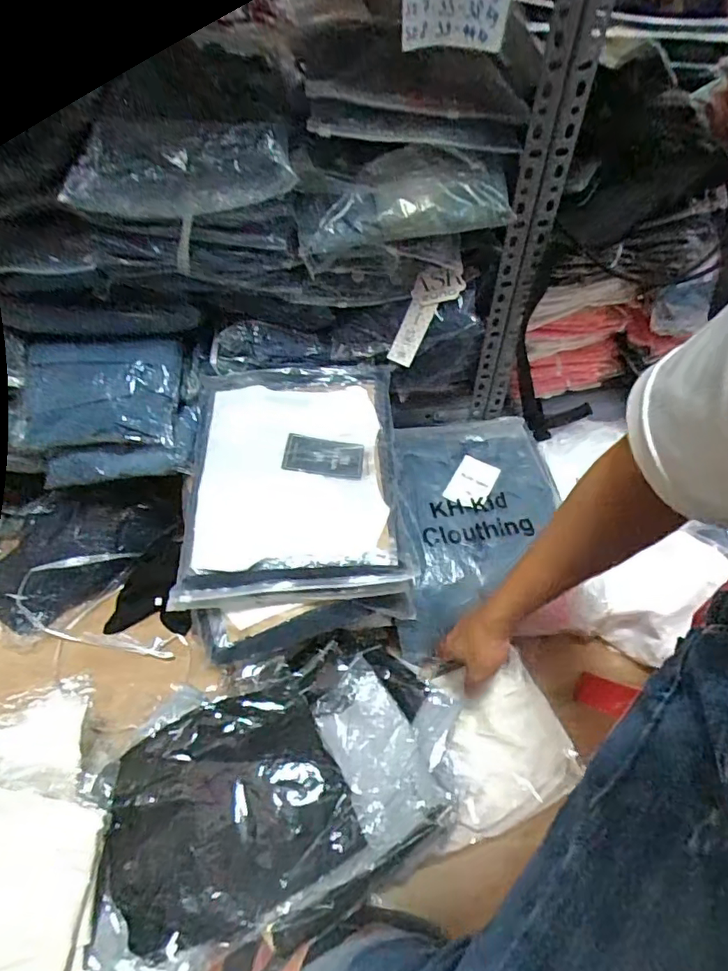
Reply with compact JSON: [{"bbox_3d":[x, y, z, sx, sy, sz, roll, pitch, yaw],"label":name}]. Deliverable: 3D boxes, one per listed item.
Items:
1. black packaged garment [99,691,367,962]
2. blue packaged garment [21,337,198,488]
[{"bbox_3d":[-0.144,0.331,0.555,0.233,0.034,0.194,-21,54,-16],"label":"black packaged garment"},{"bbox_3d":[-0.343,-0.099,0.714,0.216,0.183,0.054,-6,8,4],"label":"blue packaged garment"}]

